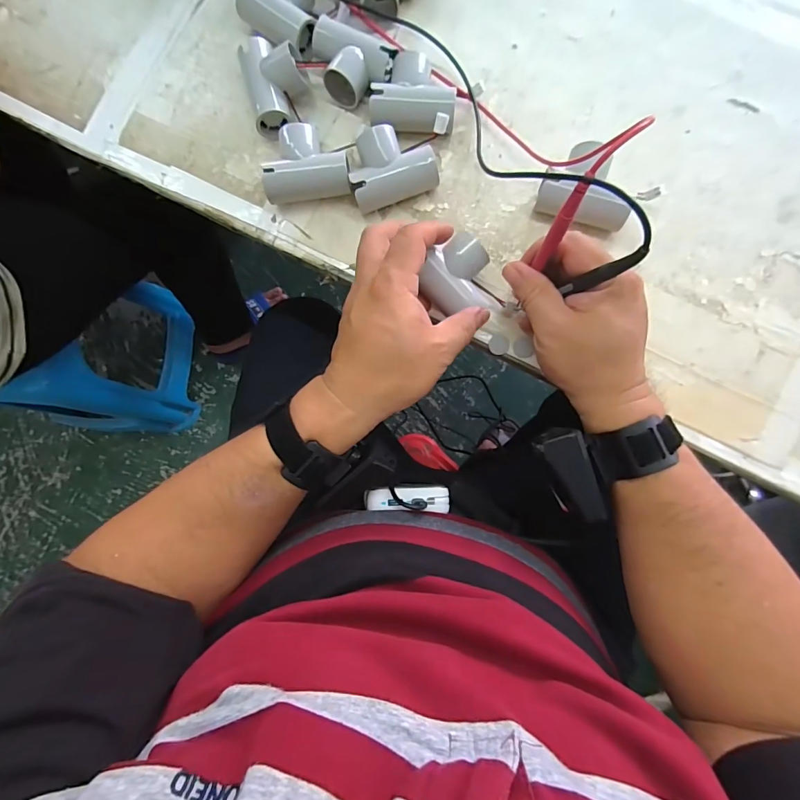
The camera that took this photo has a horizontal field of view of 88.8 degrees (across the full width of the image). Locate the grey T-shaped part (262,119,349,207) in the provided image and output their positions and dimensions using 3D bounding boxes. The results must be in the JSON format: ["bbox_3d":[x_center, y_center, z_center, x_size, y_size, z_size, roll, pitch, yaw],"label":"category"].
[{"bbox_3d":[-0.080,-0.206,0.362,0.077,0.035,0.062,-4,84,3],"label":"grey T-shaped part"}]

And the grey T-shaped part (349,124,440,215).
[{"bbox_3d":[-0.008,-0.201,0.355,0.072,0.037,0.055,-18,83,2],"label":"grey T-shaped part"}]

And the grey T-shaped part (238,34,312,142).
[{"bbox_3d":[-0.111,-0.287,0.370,0.053,0.037,0.075,-13,83,2],"label":"grey T-shaped part"}]

